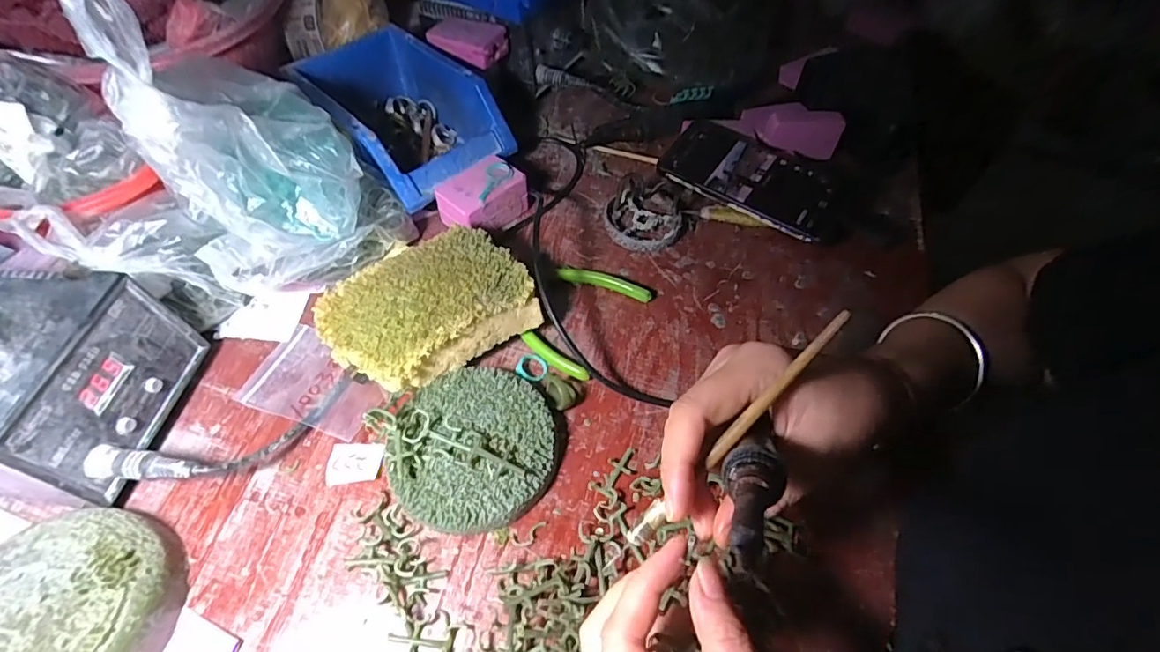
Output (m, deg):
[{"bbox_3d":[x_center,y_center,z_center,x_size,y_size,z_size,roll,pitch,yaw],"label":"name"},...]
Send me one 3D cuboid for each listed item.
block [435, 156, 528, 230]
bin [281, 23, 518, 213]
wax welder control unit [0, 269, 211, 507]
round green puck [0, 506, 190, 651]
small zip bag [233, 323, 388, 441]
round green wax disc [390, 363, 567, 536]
[{"bbox_3d":[-0.086,-0.110,0.458,0.070,0.042,0.046,-37,64,-24],"label":"block"},{"bbox_3d":[-0.167,-0.195,0.488,0.122,0.071,0.193,-38,64,-25],"label":"bin"},{"bbox_3d":[-0.336,0.037,0.316,0.141,0.093,0.117,4,55,1],"label":"wax welder control unit"},{"bbox_3d":[-0.265,0.150,0.273,0.095,0.037,0.101,1,55,-1],"label":"round green puck"},{"bbox_3d":[-0.185,0.039,0.370,0.096,0.014,0.063,20,58,15],"label":"small zip bag"},{"bbox_3d":[-0.065,0.075,0.334,0.100,0.030,0.101,1,55,-1],"label":"round green wax disc"}]

